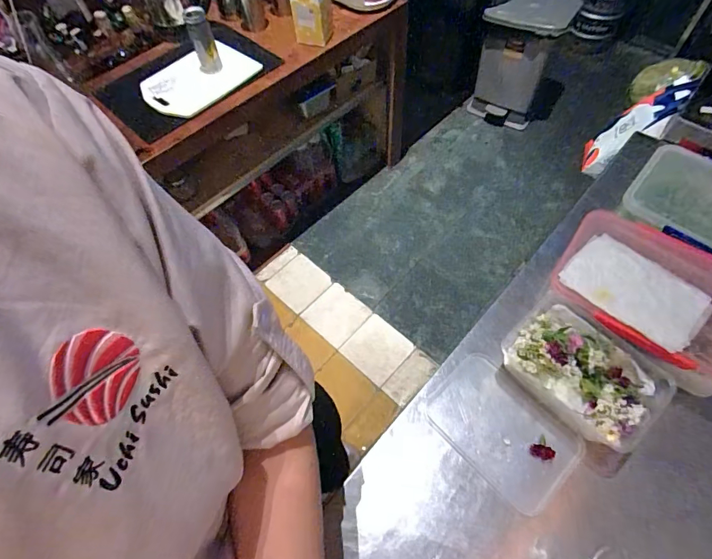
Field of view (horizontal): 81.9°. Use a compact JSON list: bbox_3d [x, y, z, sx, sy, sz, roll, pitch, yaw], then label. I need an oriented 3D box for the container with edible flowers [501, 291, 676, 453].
[{"bbox_3d":[0.281,0.118,0.518,0.178,0.062,0.119,40,69,22],"label":"container with edible flowers"}]

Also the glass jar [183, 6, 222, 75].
[{"bbox_3d":[-0.398,-0.609,1.065,0.064,0.156,0.064,-18,61,-7],"label":"glass jar"}]

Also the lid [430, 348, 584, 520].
[{"bbox_3d":[0.185,0.190,0.525,0.118,0.014,0.173,-39,66,-18],"label":"lid"}]

